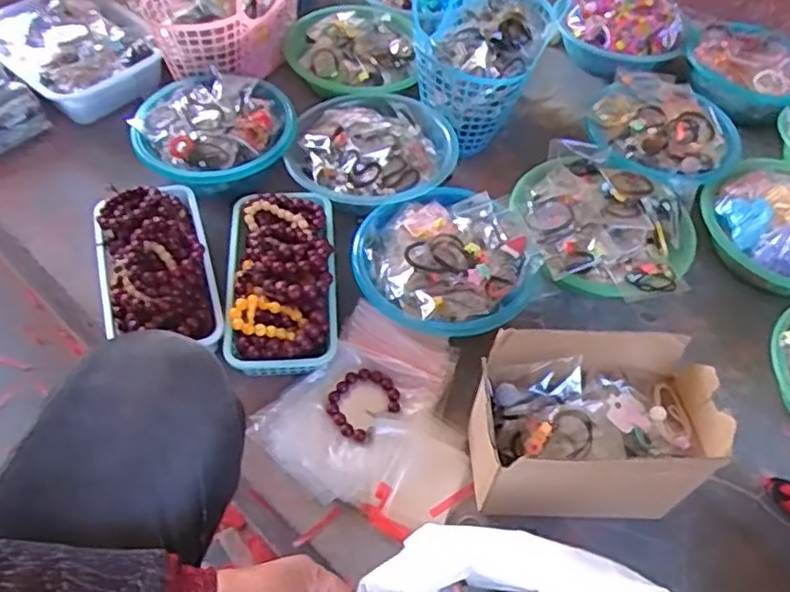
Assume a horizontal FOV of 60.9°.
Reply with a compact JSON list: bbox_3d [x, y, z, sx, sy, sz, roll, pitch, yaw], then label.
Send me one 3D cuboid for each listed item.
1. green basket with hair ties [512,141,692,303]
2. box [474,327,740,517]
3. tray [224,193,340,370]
[{"bbox_3d":[0.271,-0.094,0.895,0.232,0.085,0.231,13,53,6],"label":"green basket with hair ties"},{"bbox_3d":[0.190,0.137,0.671,0.204,0.173,0.122,2,53,-3],"label":"box"},{"bbox_3d":[-0.140,-0.036,0.822,0.131,0.067,0.253,-1,53,-5],"label":"tray"}]

